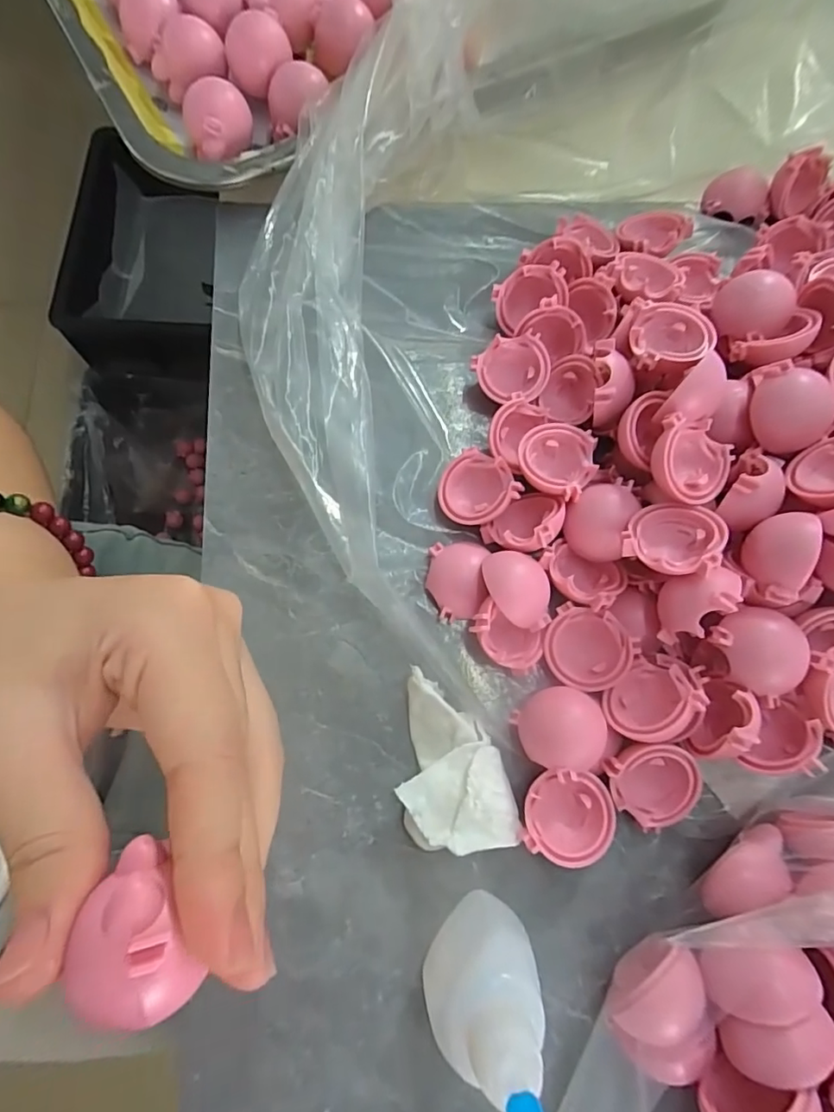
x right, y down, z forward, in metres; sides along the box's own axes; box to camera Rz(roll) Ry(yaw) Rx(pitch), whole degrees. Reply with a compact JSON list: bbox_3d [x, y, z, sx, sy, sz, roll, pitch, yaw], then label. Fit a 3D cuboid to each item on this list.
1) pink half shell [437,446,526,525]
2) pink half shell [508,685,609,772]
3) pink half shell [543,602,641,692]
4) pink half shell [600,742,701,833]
[{"bbox_3d":[0.022,-0.027,0.205,0.029,0.013,0.029,-4,71,11],"label":"pink half shell"},{"bbox_3d":[0.049,0.059,0.181,0.030,0.010,0.026,8,76,1],"label":"pink half shell"},{"bbox_3d":[0.061,0.033,0.190,0.027,0.012,0.030,-43,82,-12],"label":"pink half shell"},{"bbox_3d":[0.080,0.076,0.179,0.027,0.015,0.028,1,76,-3],"label":"pink half shell"}]

